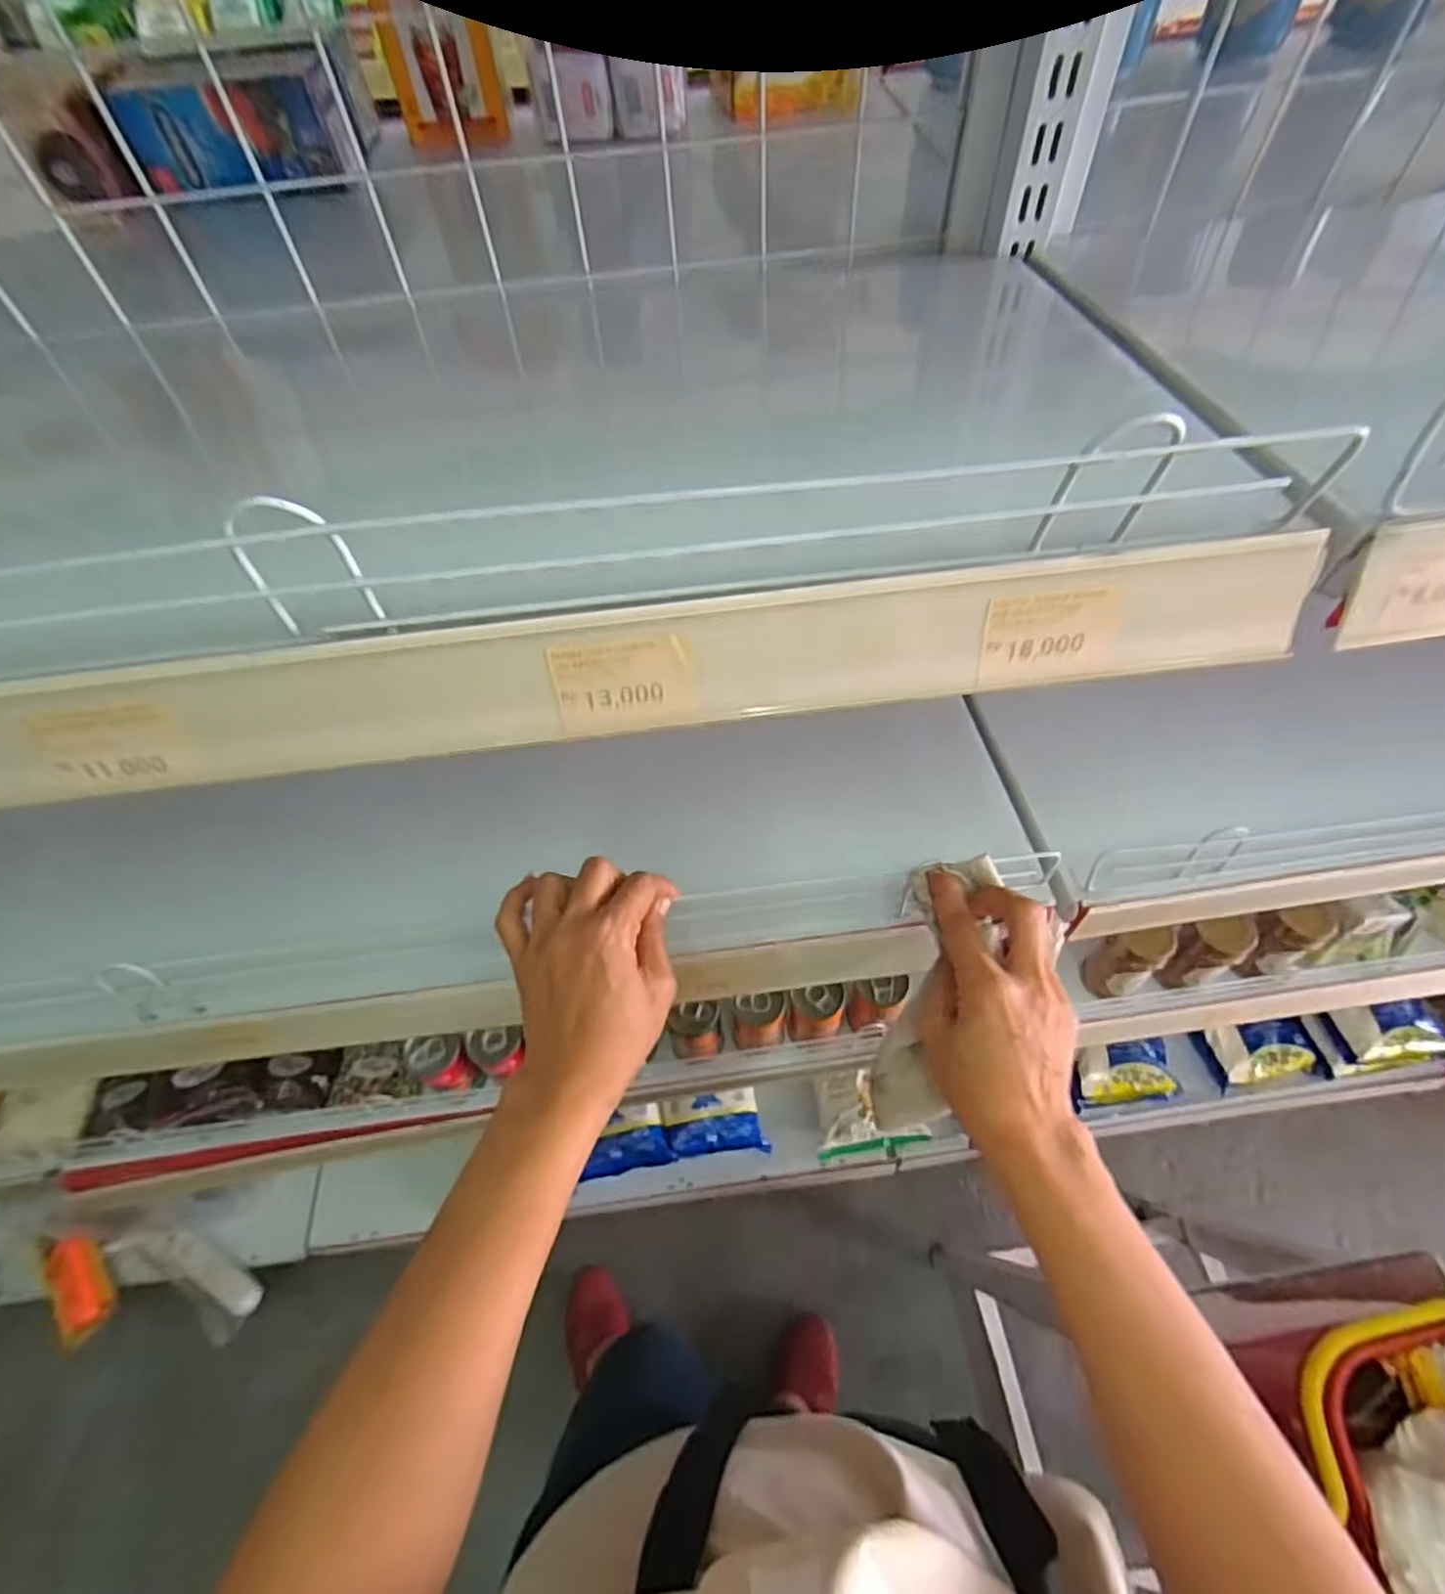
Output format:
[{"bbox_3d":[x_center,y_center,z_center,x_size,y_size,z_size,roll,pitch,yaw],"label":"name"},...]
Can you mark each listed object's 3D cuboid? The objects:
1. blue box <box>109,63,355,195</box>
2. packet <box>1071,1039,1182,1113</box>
[{"bbox_3d":[-0.334,-0.452,0.486,0.134,0.049,0.044,-4,57,1],"label":"blue box"},{"bbox_3d":[0.619,0.421,1.110,0.149,0.045,0.103,-6,86,1],"label":"packet"}]

